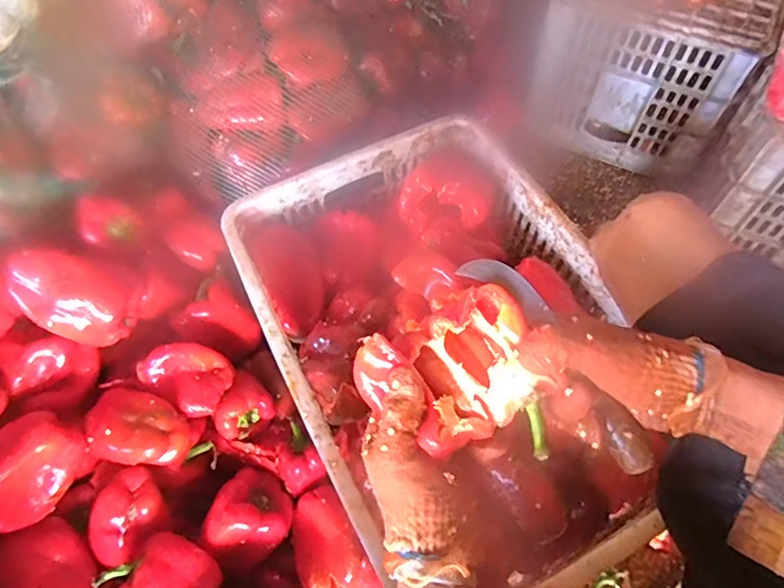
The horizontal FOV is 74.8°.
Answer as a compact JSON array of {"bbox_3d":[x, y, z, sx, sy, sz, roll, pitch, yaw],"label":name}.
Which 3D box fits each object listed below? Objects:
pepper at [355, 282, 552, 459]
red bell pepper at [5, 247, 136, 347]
[{"bbox_3d":[0.037,0.051,0.349,0.120,0.048,0.104,0,59,2],"label":"pepper"},{"bbox_3d":[-0.383,0.006,0.619,0.142,0.081,0.088,24,63,15],"label":"red bell pepper"}]

